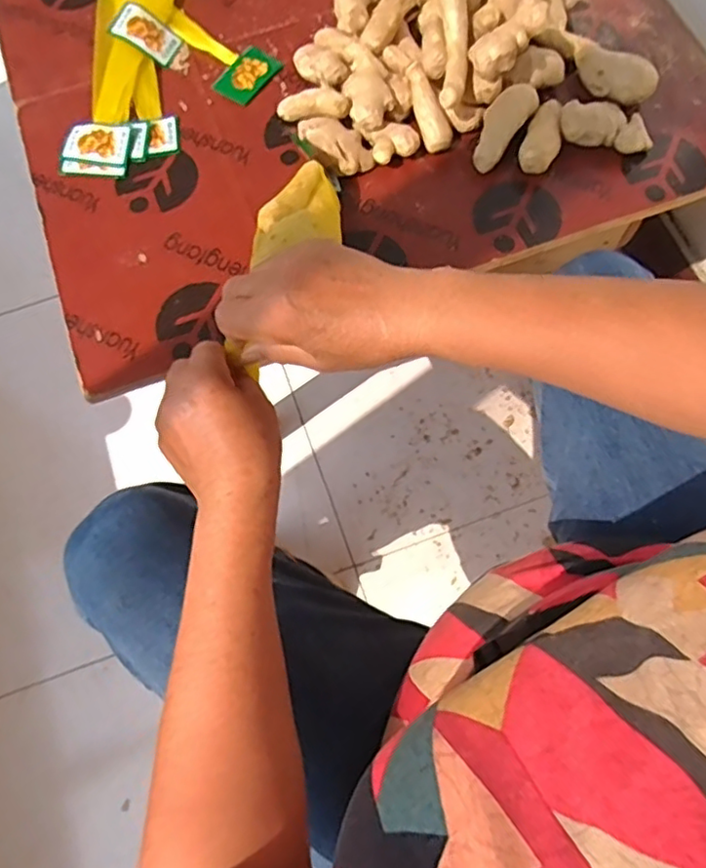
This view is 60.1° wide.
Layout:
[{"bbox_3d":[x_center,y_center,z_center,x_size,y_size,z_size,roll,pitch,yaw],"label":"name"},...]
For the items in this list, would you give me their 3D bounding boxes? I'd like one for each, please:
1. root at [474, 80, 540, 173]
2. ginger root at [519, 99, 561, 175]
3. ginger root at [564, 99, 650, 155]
[{"bbox_3d":[0.126,-0.257,0.514,0.034,0.032,0.074,27,75,9],"label":"root"},{"bbox_3d":[0.160,-0.247,0.512,0.029,0.026,0.066,20,74,7],"label":"ginger root"},{"bbox_3d":[0.209,-0.256,0.504,0.072,0.024,0.036,9,72,-9],"label":"ginger root"}]

